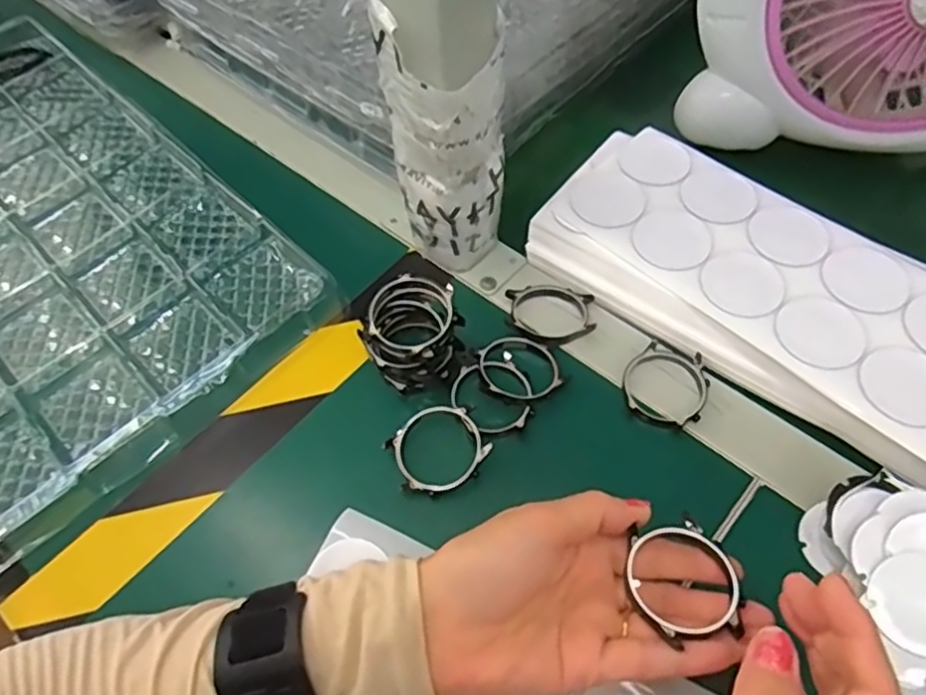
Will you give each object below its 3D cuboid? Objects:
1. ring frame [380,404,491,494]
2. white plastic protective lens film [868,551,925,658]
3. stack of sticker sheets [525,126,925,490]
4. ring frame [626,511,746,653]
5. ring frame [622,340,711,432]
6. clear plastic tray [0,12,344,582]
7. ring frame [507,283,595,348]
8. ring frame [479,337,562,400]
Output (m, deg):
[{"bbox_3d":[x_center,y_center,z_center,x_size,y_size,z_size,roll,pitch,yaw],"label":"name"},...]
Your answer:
[{"bbox_3d":[-0.013,0.053,0.356,0.050,0.006,0.045,-22,58,-10],"label":"ring frame"},{"bbox_3d":[0.195,0.108,0.283,0.040,0.004,0.039,-7,68,18],"label":"white plastic protective lens film"},{"bbox_3d":[0.181,-0.027,0.377,0.286,0.036,0.126,37,66,24],"label":"stack of sticker sheets"},{"bbox_3d":[0.089,0.096,0.275,0.043,0.007,0.051,-15,57,-6],"label":"ring frame"},{"bbox_3d":[0.114,0.022,0.375,0.046,0.006,0.051,19,60,15],"label":"ring frame"},{"bbox_3d":[-0.325,-0.060,0.443,0.431,0.029,0.302,39,67,25],"label":"clear plastic tray"},{"bbox_3d":[0.053,-0.021,0.402,0.051,0.006,0.046,1,57,4],"label":"ring frame"},{"bbox_3d":[0.032,0.011,0.380,0.043,0.010,0.043,-14,57,-5],"label":"ring frame"}]

